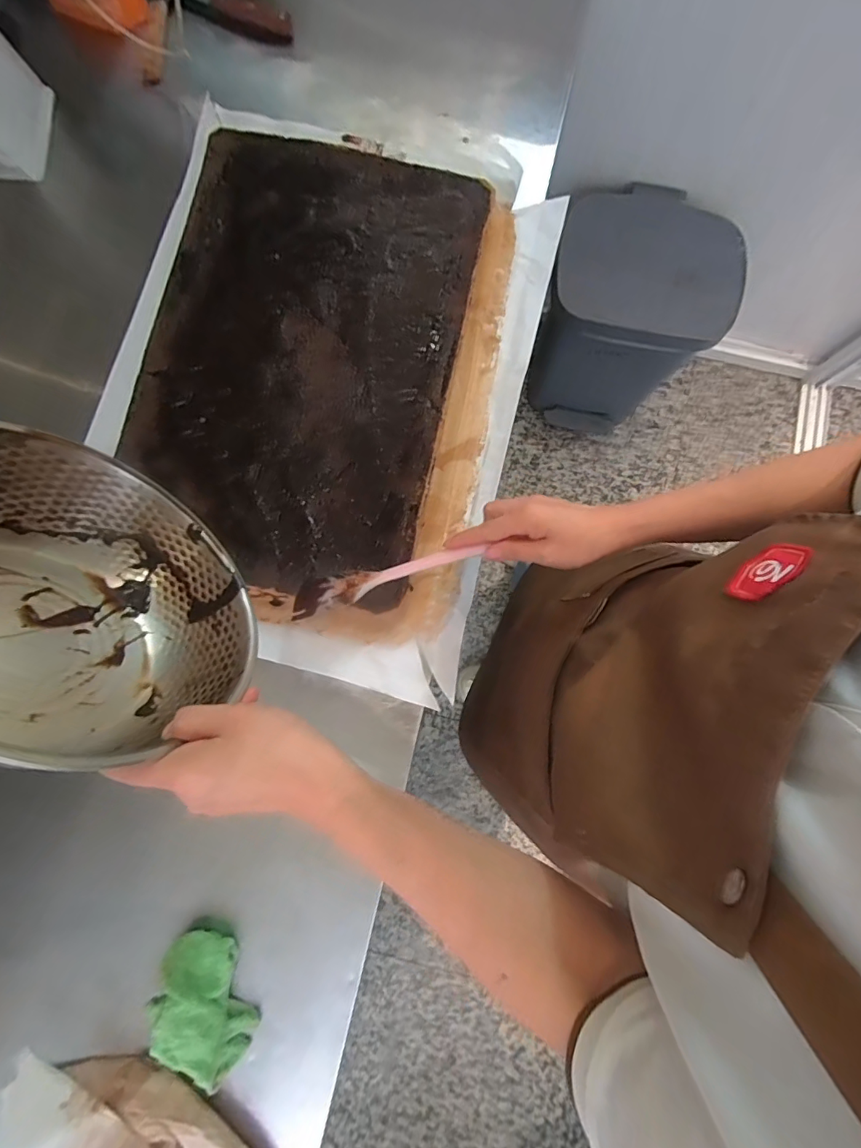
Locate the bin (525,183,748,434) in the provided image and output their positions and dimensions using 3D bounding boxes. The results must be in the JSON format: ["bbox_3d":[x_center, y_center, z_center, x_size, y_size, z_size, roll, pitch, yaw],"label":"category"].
[{"bbox_3d":[0.465,-0.620,1.207,0.362,0.472,0.357,13,80,3],"label":"bin"}]

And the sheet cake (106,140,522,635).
[{"bbox_3d":[-0.129,-0.240,0.580,0.393,0.059,0.582,10,80,3],"label":"sheet cake"}]

